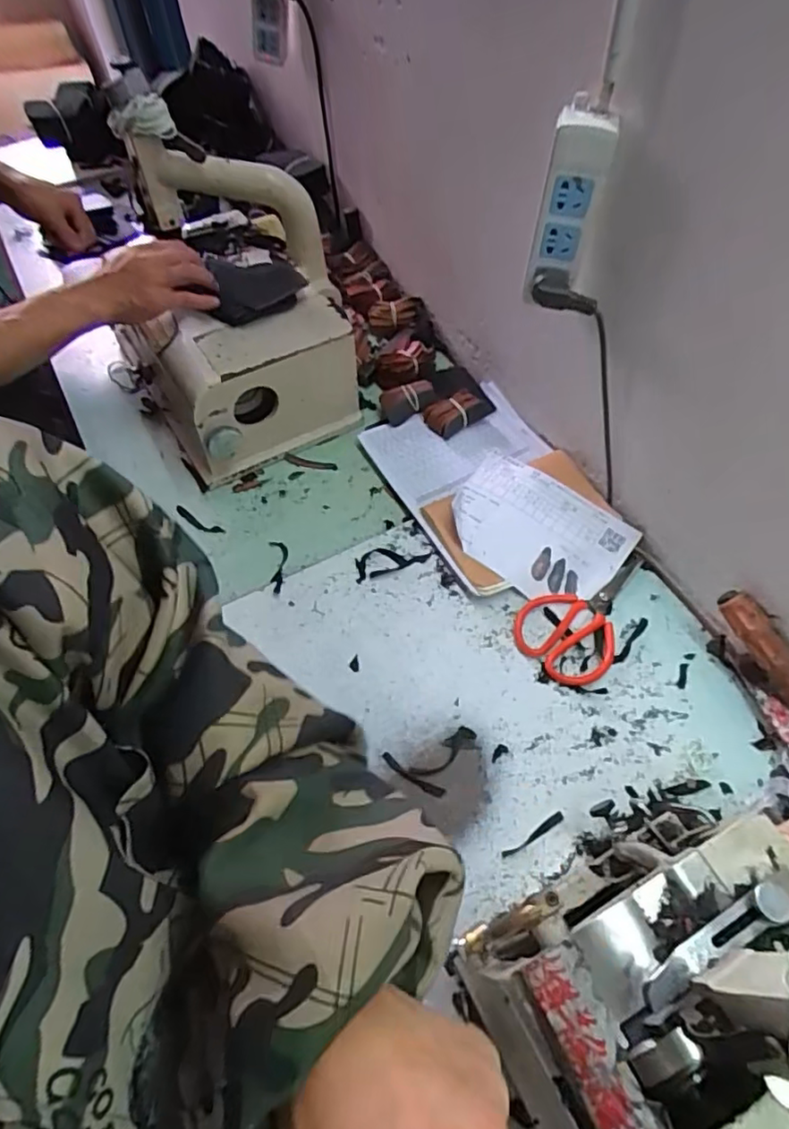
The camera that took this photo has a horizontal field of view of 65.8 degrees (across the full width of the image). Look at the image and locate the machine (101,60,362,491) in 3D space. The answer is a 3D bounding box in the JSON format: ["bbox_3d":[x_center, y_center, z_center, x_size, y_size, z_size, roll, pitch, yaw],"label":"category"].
[{"bbox_3d":[-0.211,-0.348,0.783,0.279,0.324,0.320,-28,63,-16],"label":"machine"}]

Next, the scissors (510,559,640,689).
[{"bbox_3d":[0.224,0.051,0.699,0.109,0.016,0.187,41,68,21],"label":"scissors"}]

